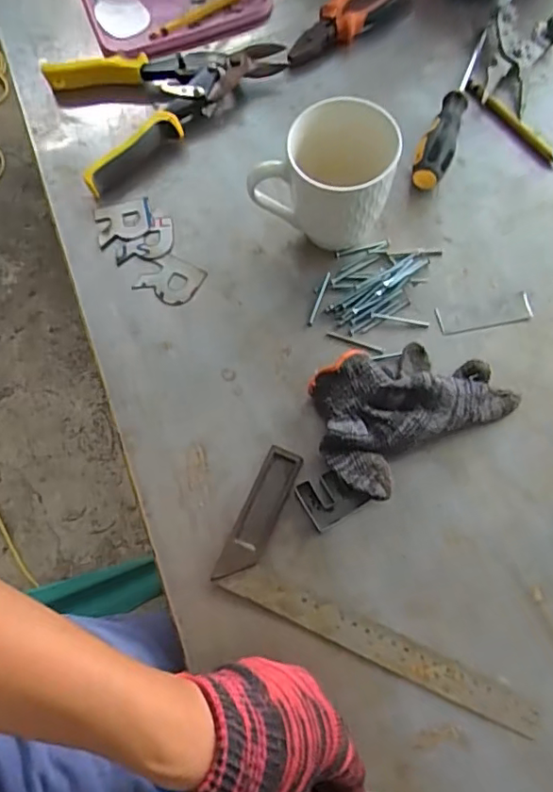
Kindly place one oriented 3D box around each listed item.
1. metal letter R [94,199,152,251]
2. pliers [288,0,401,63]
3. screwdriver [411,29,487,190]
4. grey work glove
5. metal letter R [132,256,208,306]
[{"bbox_3d":[-0.142,-0.160,0.522,0.051,0.004,0.040,-16,72,-3],"label":"metal letter R"},{"bbox_3d":[0.075,-0.390,0.575,0.159,0.023,0.053,-43,76,-12],"label":"pliers"},{"bbox_3d":[0.174,-0.277,0.533,0.030,0.035,0.192,24,74,9],"label":"screwdriver"},{"bbox_3d":[0.100,0.003,0.442,0.154,0.038,0.102,-33,74,-9],"label":"grey work glove"},{"bbox_3d":[-0.095,-0.103,0.504,0.050,0.005,0.043,29,75,10],"label":"metal letter R"}]

